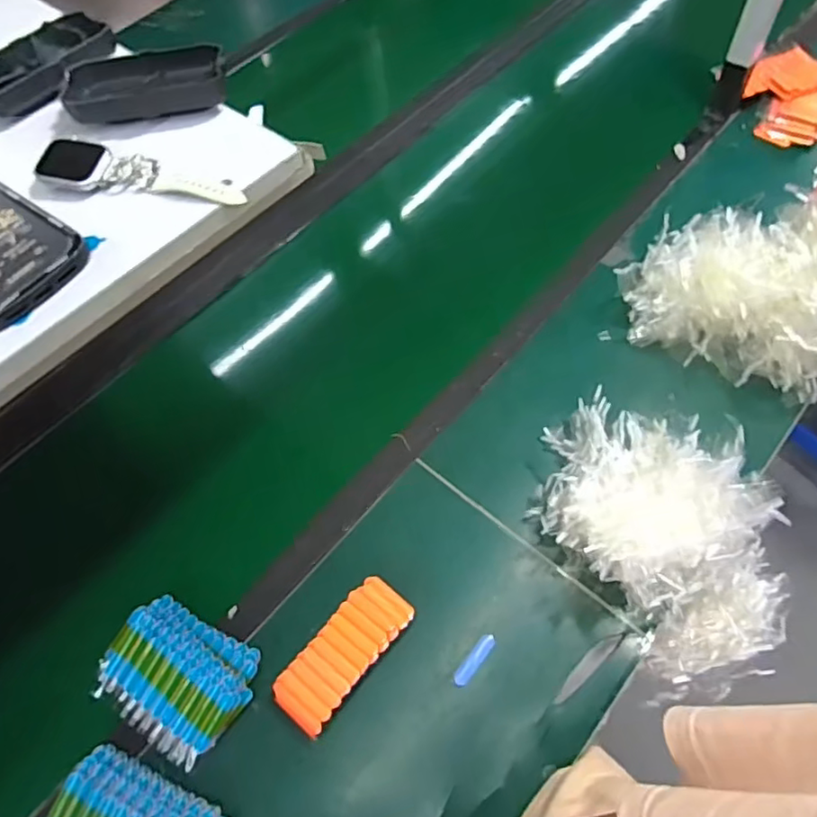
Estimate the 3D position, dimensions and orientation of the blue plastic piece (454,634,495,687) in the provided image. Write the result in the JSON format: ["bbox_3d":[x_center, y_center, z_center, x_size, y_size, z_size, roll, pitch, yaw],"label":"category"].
[{"bbox_3d":[0.073,0.275,0.647,0.015,0.007,0.062,33,67,23],"label":"blue plastic piece"}]

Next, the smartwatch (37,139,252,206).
[{"bbox_3d":[-0.170,-0.152,0.379,0.135,0.015,0.032,7,60,10],"label":"smartwatch"}]

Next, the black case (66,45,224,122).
[{"bbox_3d":[-0.184,-0.229,0.415,0.109,0.021,0.065,-14,59,-2],"label":"black case"}]

